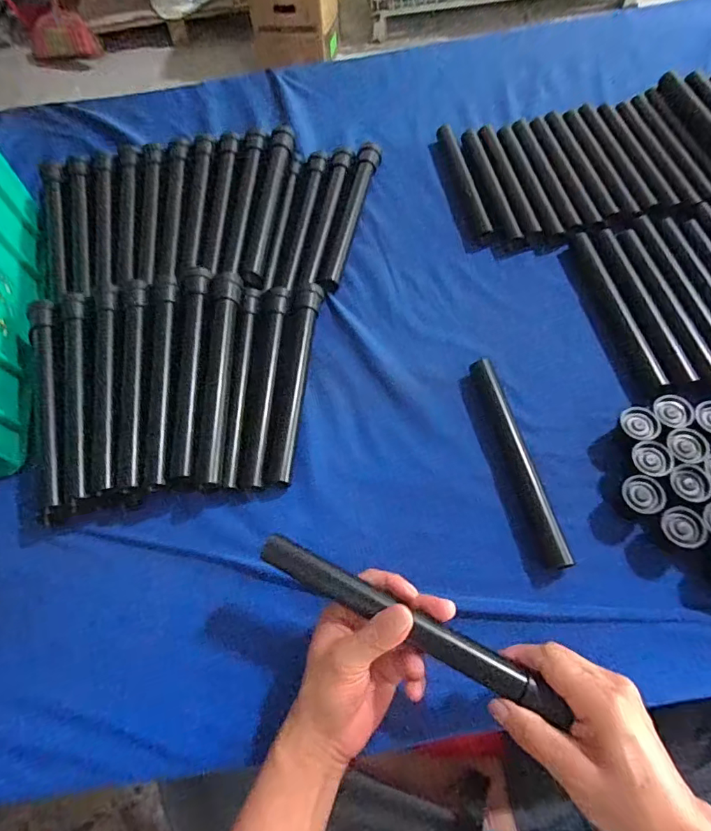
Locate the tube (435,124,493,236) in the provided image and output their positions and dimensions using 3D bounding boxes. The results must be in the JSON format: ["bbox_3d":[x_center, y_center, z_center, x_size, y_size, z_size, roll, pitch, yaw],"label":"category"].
[{"bbox_3d":[0.148,-0.324,0.664,0.019,0.024,0.214,-11,63,-2],"label":"tube"}]

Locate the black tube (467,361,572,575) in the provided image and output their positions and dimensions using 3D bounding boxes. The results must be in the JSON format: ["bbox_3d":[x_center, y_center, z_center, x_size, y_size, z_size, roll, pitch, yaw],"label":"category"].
[{"bbox_3d":[0.161,0.041,0.484,0.022,0.022,0.219,-13,63,-3],"label":"black tube"}]

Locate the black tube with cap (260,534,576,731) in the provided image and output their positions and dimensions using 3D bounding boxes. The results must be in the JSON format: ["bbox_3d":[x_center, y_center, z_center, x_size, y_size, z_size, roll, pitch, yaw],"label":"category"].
[{"bbox_3d":[0.035,0.153,0.361,0.238,0.021,0.024,24,67,14],"label":"black tube with cap"}]

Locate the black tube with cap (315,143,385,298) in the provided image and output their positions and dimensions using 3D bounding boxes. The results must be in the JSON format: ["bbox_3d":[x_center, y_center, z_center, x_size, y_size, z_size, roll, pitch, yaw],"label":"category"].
[{"bbox_3d":[-0.005,-0.270,0.646,0.034,0.027,0.254,10,65,8],"label":"black tube with cap"}]

